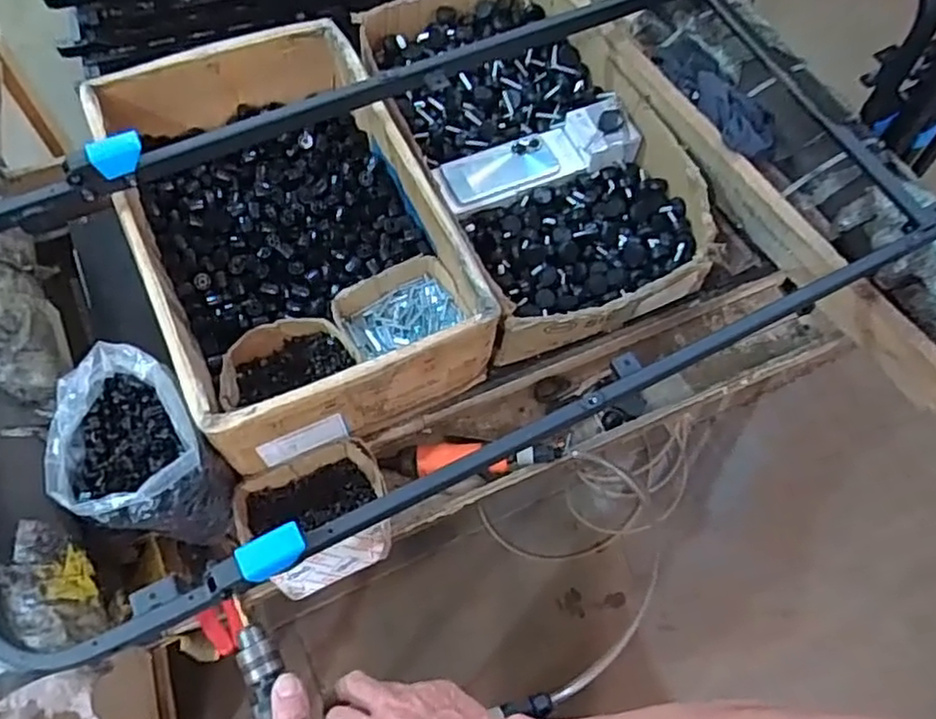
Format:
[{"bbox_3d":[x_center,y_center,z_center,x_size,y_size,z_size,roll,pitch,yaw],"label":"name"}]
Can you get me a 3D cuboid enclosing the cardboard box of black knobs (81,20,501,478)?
[{"bbox_3d":[-0.226,-0.168,0.885,0.356,0.156,0.533,-25,69,-14],"label":"cardboard box of black knobs"}]

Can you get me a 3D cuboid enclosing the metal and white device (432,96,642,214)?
[{"bbox_3d":[0.096,-0.295,0.990,0.300,0.047,0.098,-22,68,-13],"label":"metal and white device"}]

